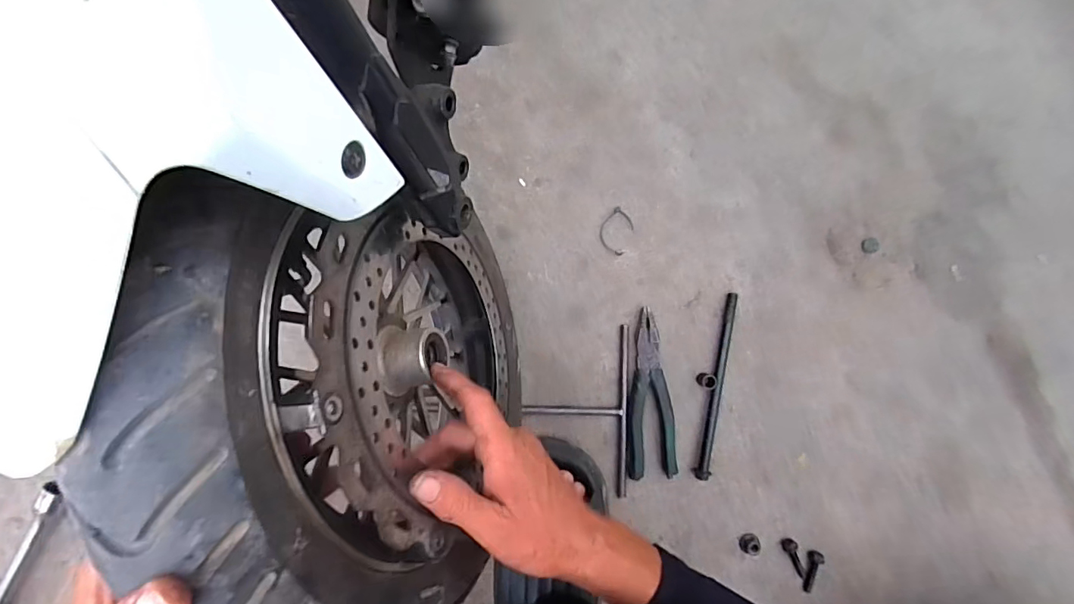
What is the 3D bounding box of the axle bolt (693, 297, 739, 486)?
[{"bbox_3d":[0.206,0.096,0.564,0.014,0.012,0.212,11,89,-1],"label":"axle bolt"}]

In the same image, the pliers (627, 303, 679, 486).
[{"bbox_3d":[0.128,0.104,0.561,0.054,0.015,0.186,-2,89,-1],"label":"pliers"}]

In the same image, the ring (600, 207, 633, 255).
[{"bbox_3d":[0.090,-0.082,0.565,0.035,0.004,0.049,24,89,-1],"label":"ring"}]

